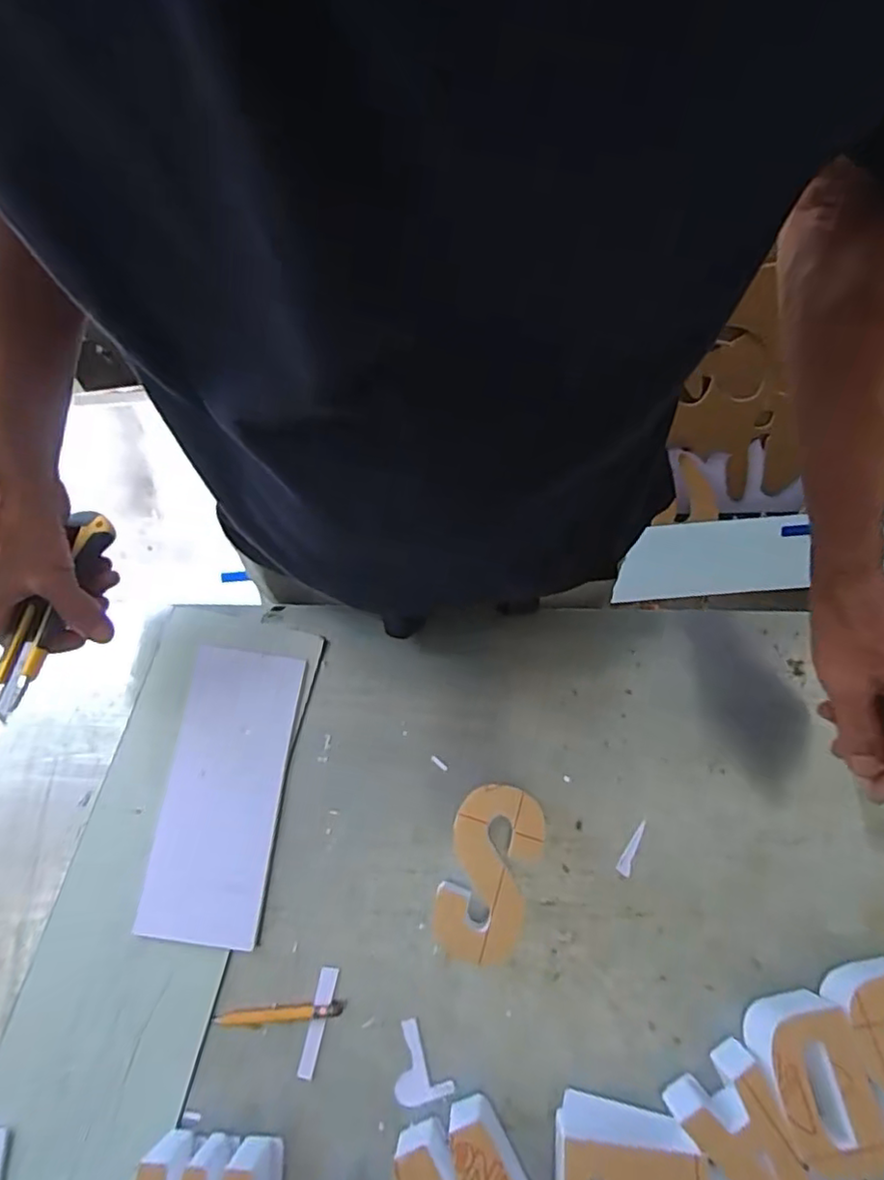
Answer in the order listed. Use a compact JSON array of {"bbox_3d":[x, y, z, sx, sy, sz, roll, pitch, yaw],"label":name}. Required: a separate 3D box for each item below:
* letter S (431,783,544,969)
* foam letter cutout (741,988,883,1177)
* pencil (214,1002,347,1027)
[{"bbox_3d":[0.032,0.198,0.443,0.067,0.043,0.113,16,71,9],"label":"letter S"},{"bbox_3d":[0.230,0.306,0.391,0.060,0.045,0.085,-16,69,-3],"label":"foam letter cutout"},{"bbox_3d":[-0.114,0.296,0.434,0.089,0.005,0.009,-6,69,1],"label":"pencil"}]

